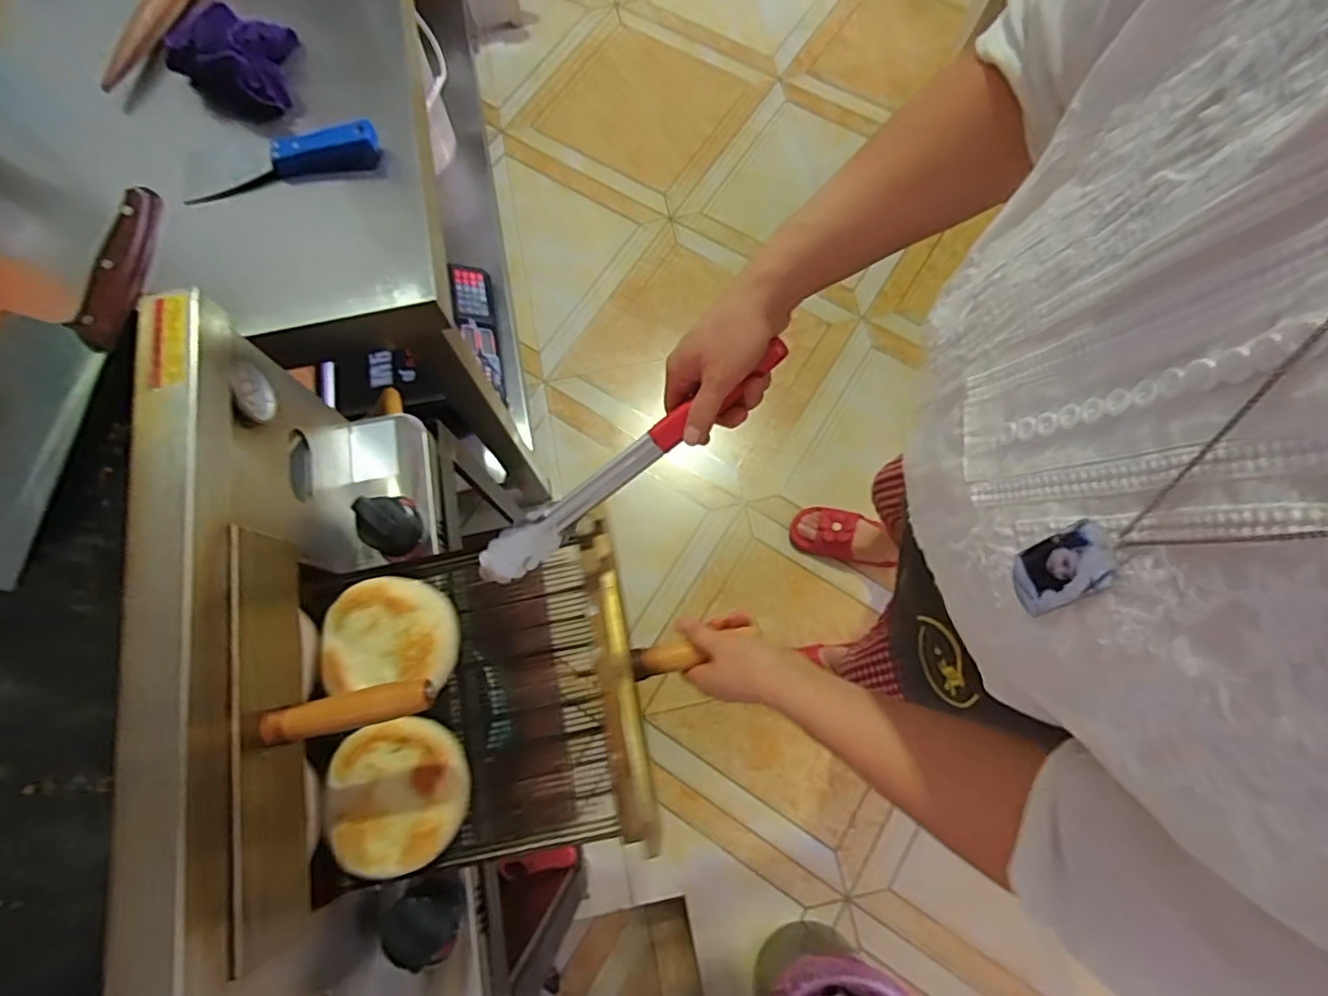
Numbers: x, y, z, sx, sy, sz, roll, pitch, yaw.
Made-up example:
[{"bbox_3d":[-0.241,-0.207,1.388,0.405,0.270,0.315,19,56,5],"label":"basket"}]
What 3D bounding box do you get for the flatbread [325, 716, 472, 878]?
[{"bbox_3d":[-0.232,0.258,0.536,0.117,0.015,0.119,-14,73,-3],"label":"flatbread"}]

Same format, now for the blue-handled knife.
[{"bbox_3d":[-0.413,-0.373,0.675,0.197,0.034,0.048,-16,73,-4],"label":"blue-handled knife"}]

